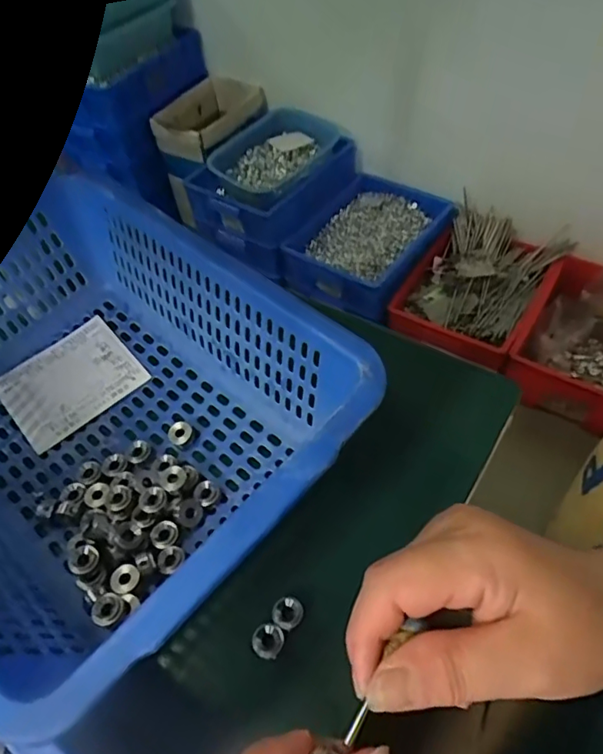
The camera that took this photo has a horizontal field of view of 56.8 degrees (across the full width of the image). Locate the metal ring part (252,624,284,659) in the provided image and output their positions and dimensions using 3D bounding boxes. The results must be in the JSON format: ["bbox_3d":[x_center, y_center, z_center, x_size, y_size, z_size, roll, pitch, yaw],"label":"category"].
[{"bbox_3d":[-0.021,0.165,0.348,0.018,0.008,0.019,24,57,22],"label":"metal ring part"}]

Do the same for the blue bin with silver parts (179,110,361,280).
[{"bbox_3d":[-0.103,-0.629,1.726,0.376,0.209,0.557,22,57,21],"label":"blue bin with silver parts"}]

